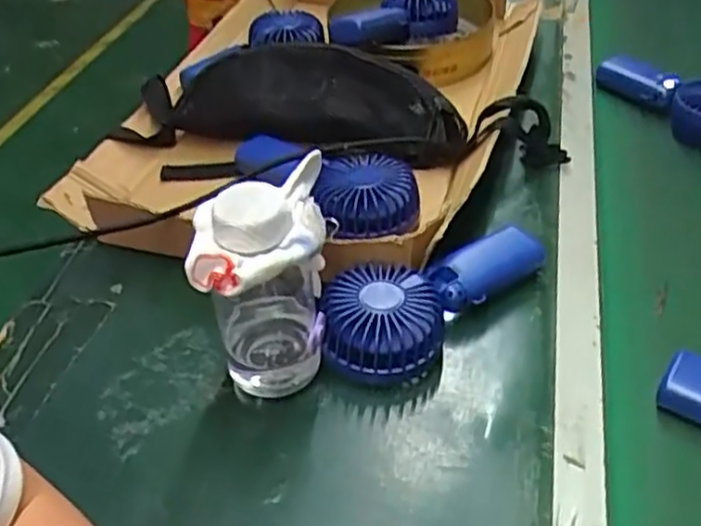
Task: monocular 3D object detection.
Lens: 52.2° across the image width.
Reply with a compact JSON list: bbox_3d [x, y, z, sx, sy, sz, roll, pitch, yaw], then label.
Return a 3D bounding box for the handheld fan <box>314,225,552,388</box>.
[{"bbox_3d":[0.060,0.021,0.523,0.186,0.050,0.076,-32,50,-29],"label":"handheld fan"}]

